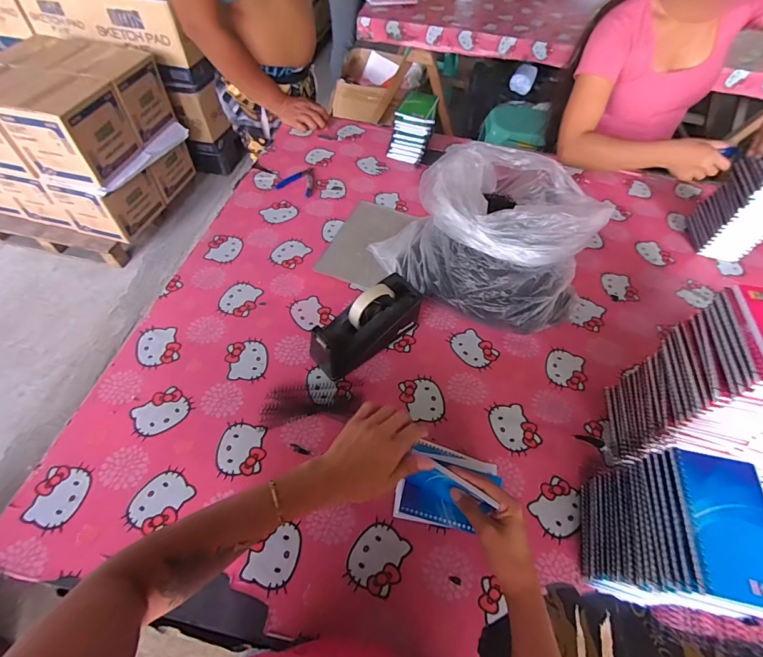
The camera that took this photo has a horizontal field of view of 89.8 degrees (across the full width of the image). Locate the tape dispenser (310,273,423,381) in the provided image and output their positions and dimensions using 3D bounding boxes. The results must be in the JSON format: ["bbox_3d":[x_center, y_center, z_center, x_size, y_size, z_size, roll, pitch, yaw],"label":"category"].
[{"bbox_3d":[-0.024,-0.008,0.670,0.197,0.123,0.075,-35,65,-24],"label":"tape dispenser"}]

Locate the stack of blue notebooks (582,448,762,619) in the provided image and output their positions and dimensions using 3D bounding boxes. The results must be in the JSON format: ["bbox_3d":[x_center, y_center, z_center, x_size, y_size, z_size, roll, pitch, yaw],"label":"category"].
[{"bbox_3d":[0.330,0.246,0.458,0.092,0.231,0.135,12,56,4],"label":"stack of blue notebooks"}]

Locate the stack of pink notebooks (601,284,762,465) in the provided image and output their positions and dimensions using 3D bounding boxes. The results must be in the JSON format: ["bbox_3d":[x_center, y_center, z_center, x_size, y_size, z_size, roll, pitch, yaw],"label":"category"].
[{"bbox_3d":[0.441,0.090,0.534,0.105,0.292,0.133,15,56,6],"label":"stack of pink notebooks"}]

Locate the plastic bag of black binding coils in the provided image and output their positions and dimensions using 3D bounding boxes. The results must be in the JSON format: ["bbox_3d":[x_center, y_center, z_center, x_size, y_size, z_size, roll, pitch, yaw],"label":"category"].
[{"bbox_3d":[0.232,-0.193,0.754,0.361,0.222,0.382,-34,64,-23],"label":"plastic bag of black binding coils"}]

